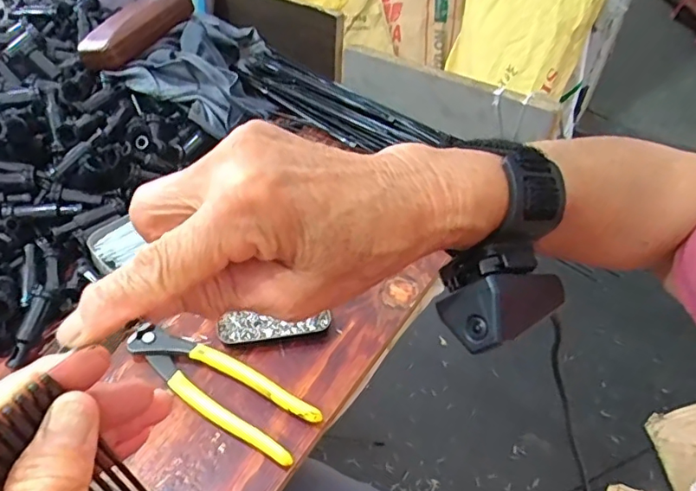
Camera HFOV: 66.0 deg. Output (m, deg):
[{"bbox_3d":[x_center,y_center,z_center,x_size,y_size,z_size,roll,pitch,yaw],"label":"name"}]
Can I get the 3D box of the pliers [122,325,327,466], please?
[{"bbox_3d":[-0.102,0.109,0.418,0.165,0.016,0.049,24,49,18],"label":"pliers"}]

